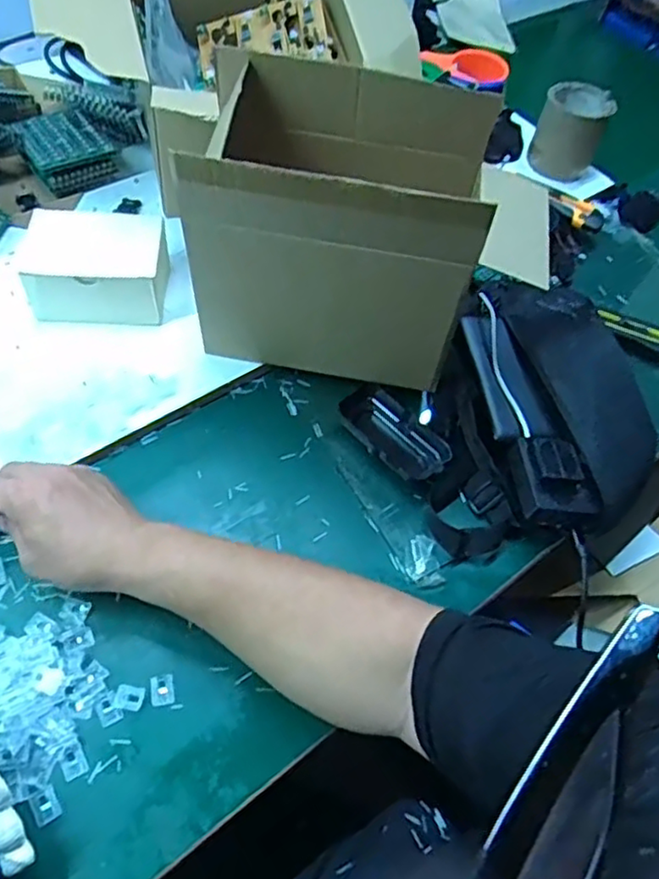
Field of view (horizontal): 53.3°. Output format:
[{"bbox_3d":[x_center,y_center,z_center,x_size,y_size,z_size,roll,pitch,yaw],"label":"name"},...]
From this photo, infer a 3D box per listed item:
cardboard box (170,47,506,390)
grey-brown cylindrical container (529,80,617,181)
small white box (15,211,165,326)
[{"bbox_3d":[0.003,-0.169,0.569,0.220,0.230,0.148,13,56,0],"label":"cardboard box"},{"bbox_3d":[0.305,-0.395,0.831,0.080,0.078,0.091,24,57,7],"label":"grey-brown cylindrical container"},{"bbox_3d":[-0.224,-0.164,0.639,0.128,0.063,0.100,-1,58,-9],"label":"small white box"}]

